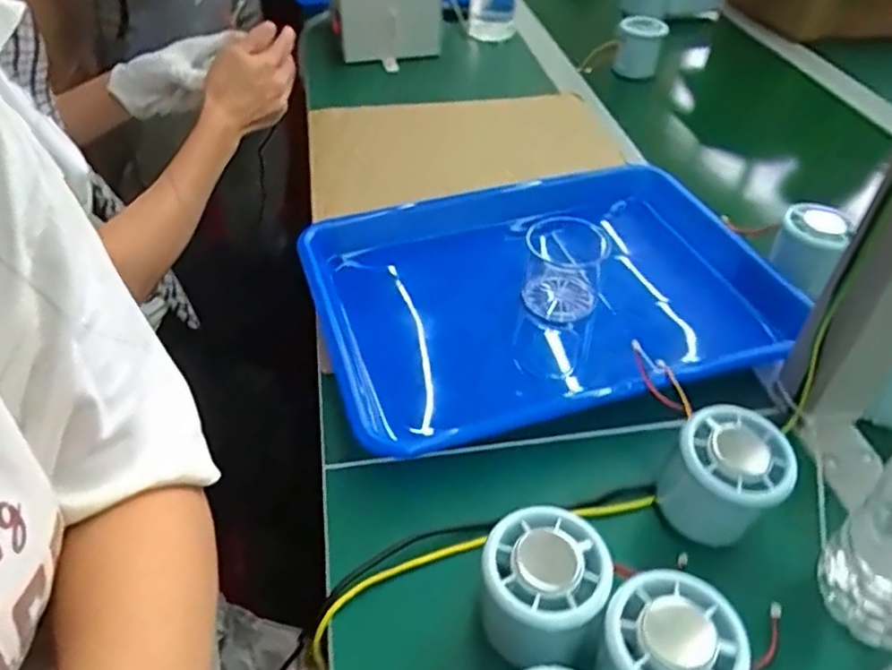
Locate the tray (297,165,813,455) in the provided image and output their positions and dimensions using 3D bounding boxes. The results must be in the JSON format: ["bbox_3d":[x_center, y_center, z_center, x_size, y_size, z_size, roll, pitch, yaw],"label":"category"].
[{"bbox_3d":[0.070,-0.024,0.512,0.325,0.083,0.239,-11,44,-15],"label":"tray"}]

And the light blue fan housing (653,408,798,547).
[{"bbox_3d":[0.146,0.076,0.359,0.058,0.059,0.055,31,50,28],"label":"light blue fan housing"}]

